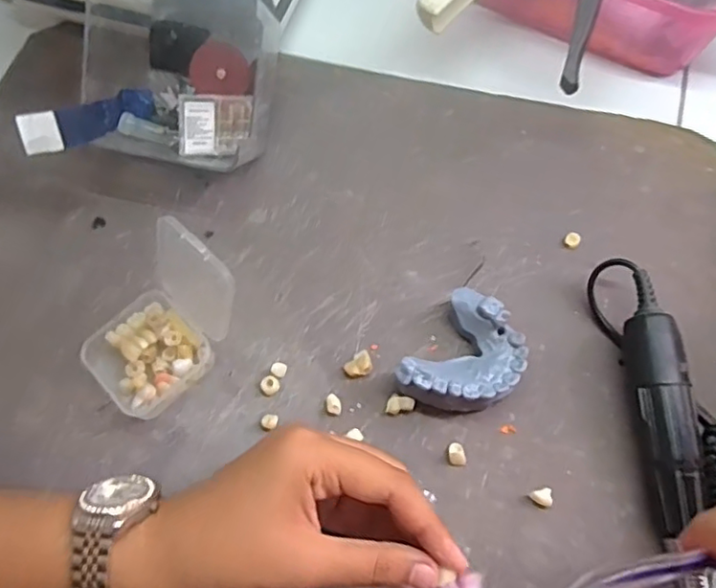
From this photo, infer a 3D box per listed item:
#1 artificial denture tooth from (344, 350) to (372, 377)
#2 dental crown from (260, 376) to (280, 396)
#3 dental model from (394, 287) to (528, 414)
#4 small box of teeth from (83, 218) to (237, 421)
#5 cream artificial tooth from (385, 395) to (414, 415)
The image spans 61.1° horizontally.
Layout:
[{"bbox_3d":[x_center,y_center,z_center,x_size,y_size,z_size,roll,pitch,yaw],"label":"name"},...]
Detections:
[{"bbox_3d":[0.000,0.039,0.330,0.015,0.006,0.012,-23,68,-7],"label":"artificial denture tooth"},{"bbox_3d":[-0.048,0.049,0.327,0.009,0.005,0.010,41,75,17],"label":"dental crown"},{"bbox_3d":[0.057,0.036,0.319,0.050,0.024,0.065,36,73,16],"label":"dental model"},{"bbox_3d":[-0.105,0.014,0.313,0.083,0.063,0.057,-42,72,-14],"label":"small box of teeth"},{"bbox_3d":[0.022,0.059,0.320,0.014,0.006,0.010,13,69,8],"label":"cream artificial tooth"}]

